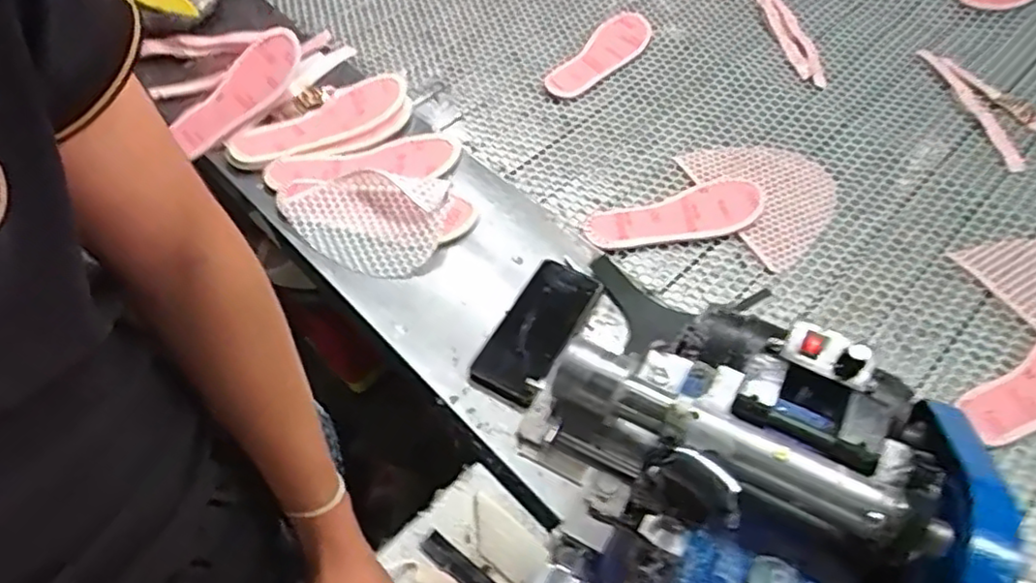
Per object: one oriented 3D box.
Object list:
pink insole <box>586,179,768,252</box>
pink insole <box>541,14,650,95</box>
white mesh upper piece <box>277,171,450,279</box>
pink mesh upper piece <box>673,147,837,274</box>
[{"bbox_3d":[0.200,-0.095,0.813,0.228,0.012,0.083,-15,57,-8],"label":"pink insole"},{"bbox_3d":[0.129,-0.363,1.002,0.081,0.024,0.230,35,64,23],"label":"pink insole"},{"bbox_3d":[-0.191,-0.089,0.775,0.207,0.034,0.128,8,57,7],"label":"white mesh upper piece"},{"bbox_3d":[0.330,-0.129,0.842,0.164,0.011,0.205,-21,61,-13],"label":"pink mesh upper piece"}]

